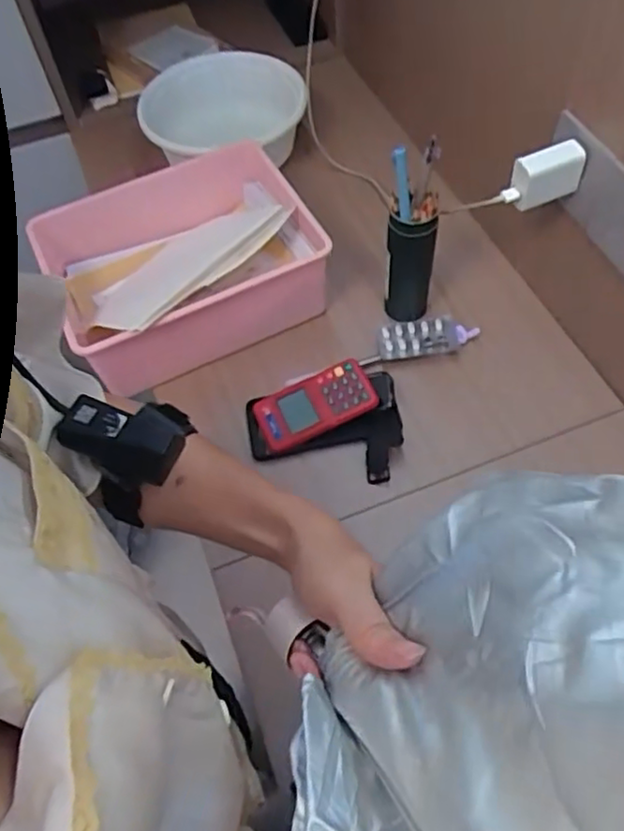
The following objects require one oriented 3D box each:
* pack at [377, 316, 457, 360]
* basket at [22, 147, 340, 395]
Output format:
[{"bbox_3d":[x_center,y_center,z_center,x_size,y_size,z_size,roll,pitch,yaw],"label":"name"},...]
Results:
[{"bbox_3d":[0.126,-0.094,0.781,0.091,0.010,0.053,-5,58,1],"label":"pack"},{"bbox_3d":[-0.158,-0.198,0.808,0.294,0.107,0.272,-26,60,-12],"label":"basket"}]

